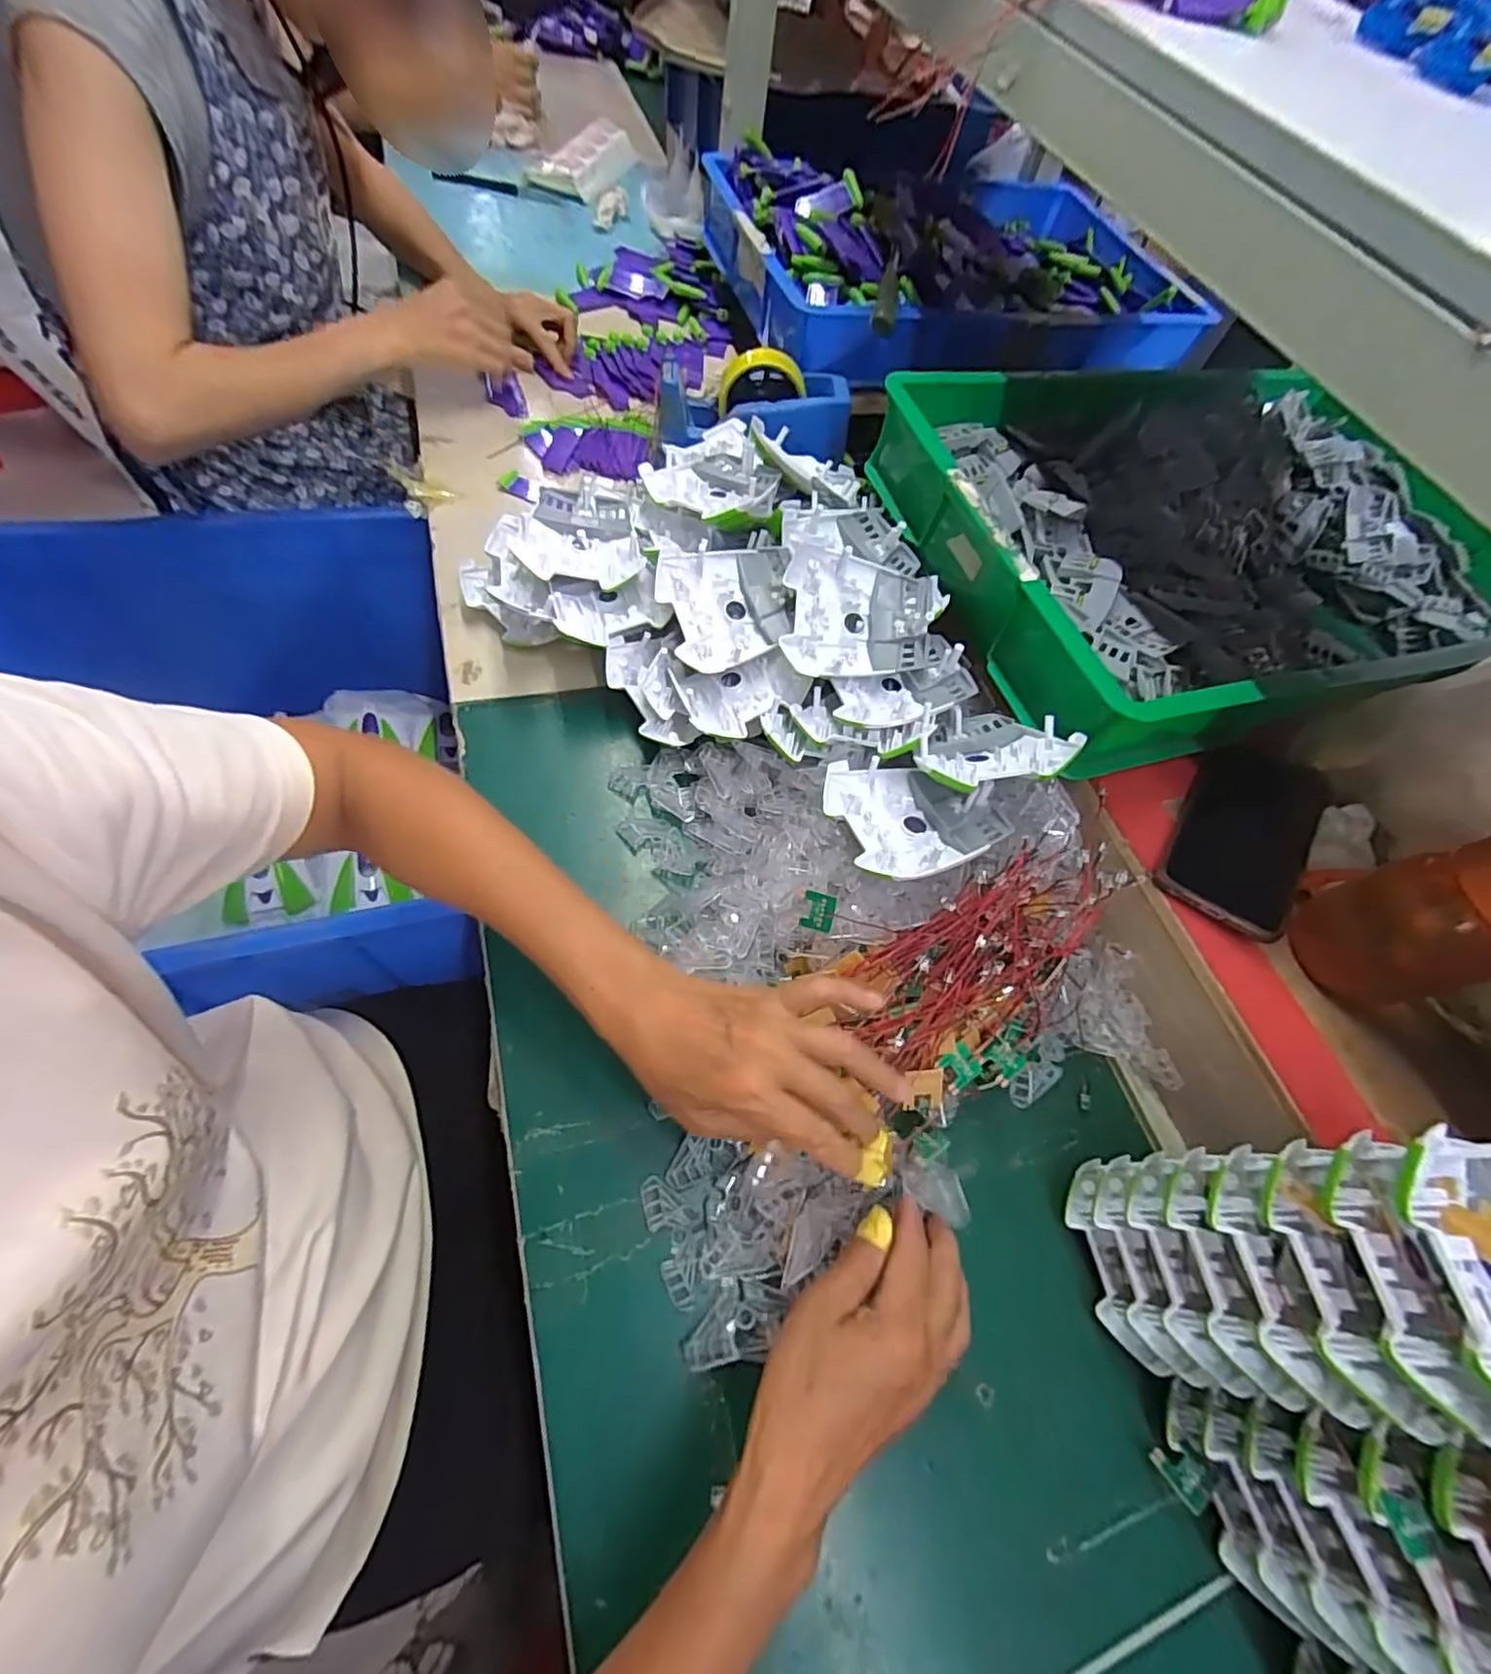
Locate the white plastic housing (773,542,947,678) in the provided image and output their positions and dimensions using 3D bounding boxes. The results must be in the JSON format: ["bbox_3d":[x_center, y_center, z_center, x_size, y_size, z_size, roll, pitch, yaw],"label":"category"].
[{"bbox_3d":[0.089,-0.164,0.475,0.117,0.021,0.095,4,88,-7],"label":"white plastic housing"}]

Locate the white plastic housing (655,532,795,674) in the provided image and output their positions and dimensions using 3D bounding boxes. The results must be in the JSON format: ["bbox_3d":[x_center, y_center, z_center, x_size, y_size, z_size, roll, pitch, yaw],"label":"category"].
[{"bbox_3d":[-0.010,-0.177,0.492,0.101,0.021,0.095,-16,85,-6],"label":"white plastic housing"}]

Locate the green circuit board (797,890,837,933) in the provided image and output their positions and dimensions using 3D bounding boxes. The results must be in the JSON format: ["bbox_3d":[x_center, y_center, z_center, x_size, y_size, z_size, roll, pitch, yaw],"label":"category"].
[{"bbox_3d":[0.045,0.047,0.400,0.020,0.004,0.024,15,101,13],"label":"green circuit board"}]

